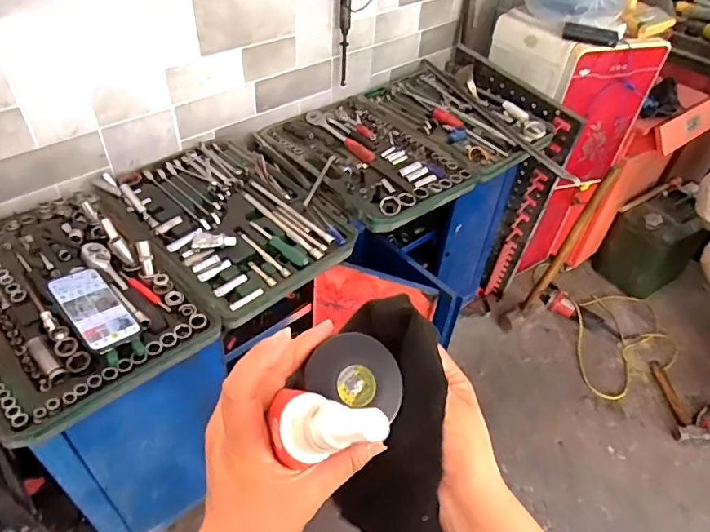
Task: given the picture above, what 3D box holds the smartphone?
[{"bbox_3d":[-0.388,0.061,0.731,0.072,0.011,0.153,-26,63,-40],"label":"smartphone"}]

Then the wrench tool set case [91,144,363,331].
[{"bbox_3d":[-0.253,-0.106,0.981,0.343,0.037,0.456,-33,56,-32],"label":"wrench tool set case"}]

